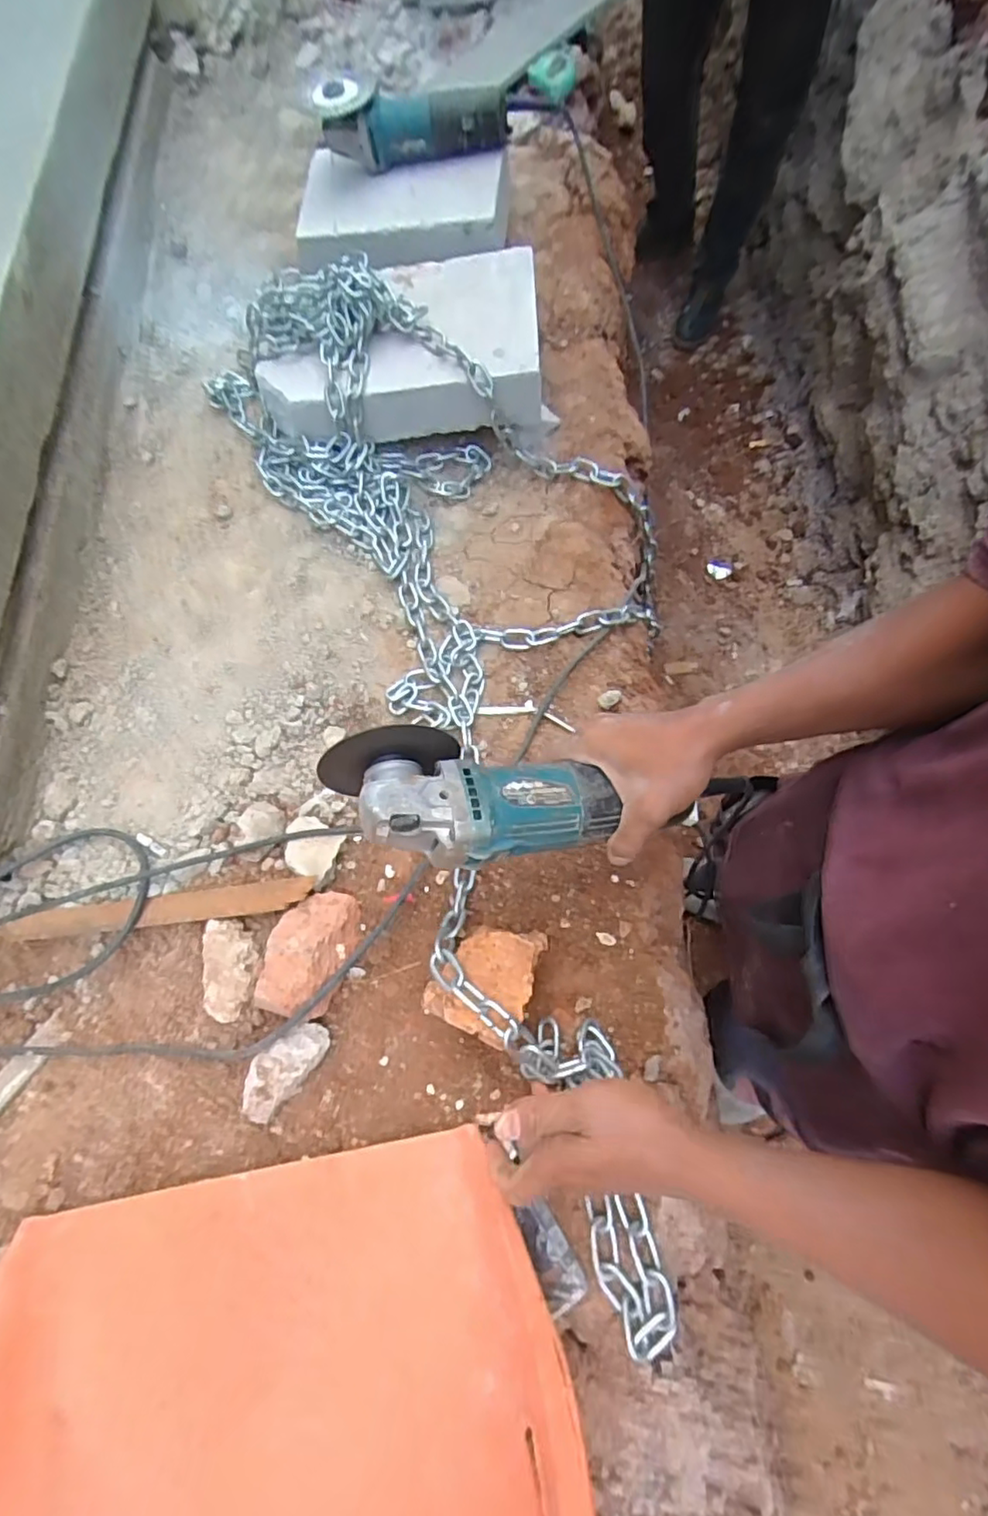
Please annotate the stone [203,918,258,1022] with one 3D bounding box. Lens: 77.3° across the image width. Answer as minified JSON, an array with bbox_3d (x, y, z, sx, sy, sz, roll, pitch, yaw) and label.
[{"bbox_3d":[-0.239,0.190,0.559,0.043,0.023,0.083,-11,70,3],"label":"stone"}]

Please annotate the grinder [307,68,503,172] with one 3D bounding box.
[{"bbox_3d":[-0.126,-0.880,0.852,0.277,0.095,0.093,2,71,8],"label":"grinder"}]

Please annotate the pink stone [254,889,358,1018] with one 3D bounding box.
[{"bbox_3d":[-0.167,0.172,0.551,0.070,0.047,0.113,19,69,11],"label":"pink stone"}]

